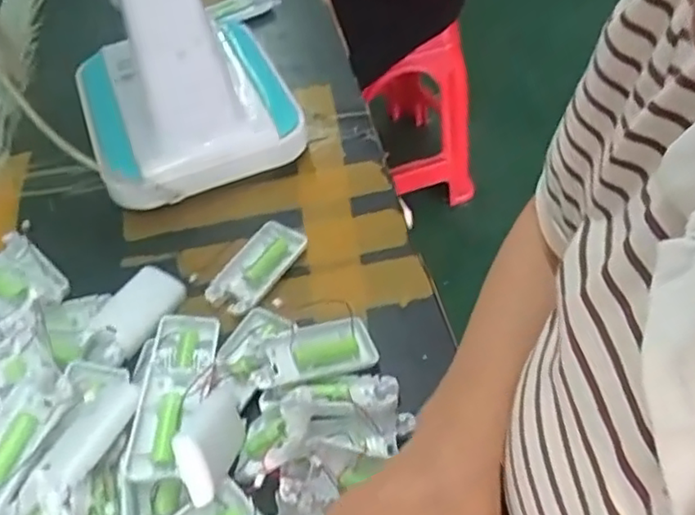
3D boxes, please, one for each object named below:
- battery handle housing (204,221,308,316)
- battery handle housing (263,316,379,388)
[{"bbox_3d":[-0.078,0.008,0.560,0.046,0.012,0.097,27,56,24],"label":"battery handle housing"},{"bbox_3d":[-0.020,0.070,0.485,0.079,0.023,0.044,-17,50,-10],"label":"battery handle housing"}]

